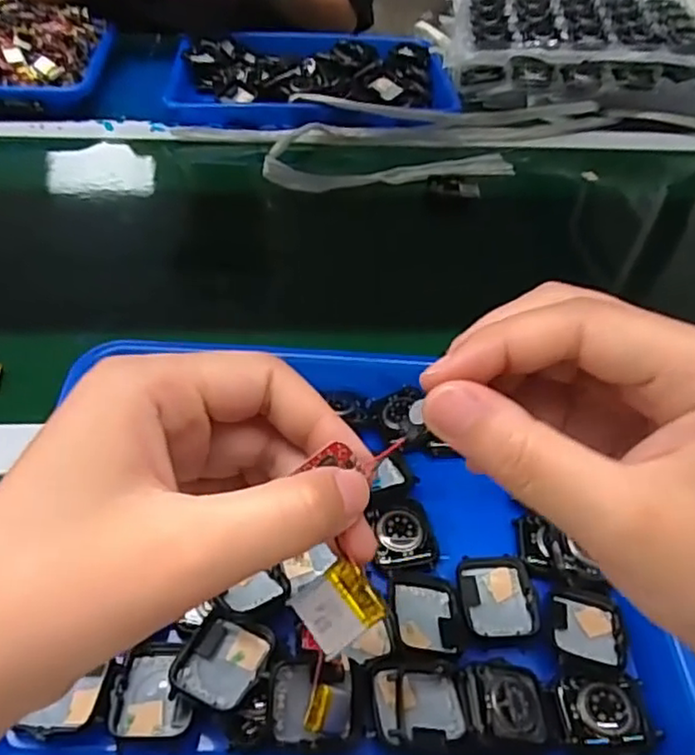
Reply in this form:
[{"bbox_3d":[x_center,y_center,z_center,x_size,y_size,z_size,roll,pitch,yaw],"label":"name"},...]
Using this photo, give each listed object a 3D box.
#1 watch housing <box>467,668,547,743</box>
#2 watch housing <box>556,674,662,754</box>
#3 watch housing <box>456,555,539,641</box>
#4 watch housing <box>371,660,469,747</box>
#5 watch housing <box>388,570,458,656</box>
[{"bbox_3d":[0.070,0.143,0.292,0.040,0.007,0.029,21,47,-25],"label":"watch housing"},{"bbox_3d":[0.116,0.152,0.299,0.042,0.010,0.031,0,45,-4],"label":"watch housing"},{"bbox_3d":[0.076,0.110,0.335,0.038,0.008,0.043,-1,45,-5],"label":"watch housing"},{"bbox_3d":[0.032,0.142,0.290,0.040,0.011,0.033,-2,45,-6],"label":"watch housing"},{"bbox_3d":[0.037,0.114,0.322,0.034,0.014,0.040,4,45,0],"label":"watch housing"}]

